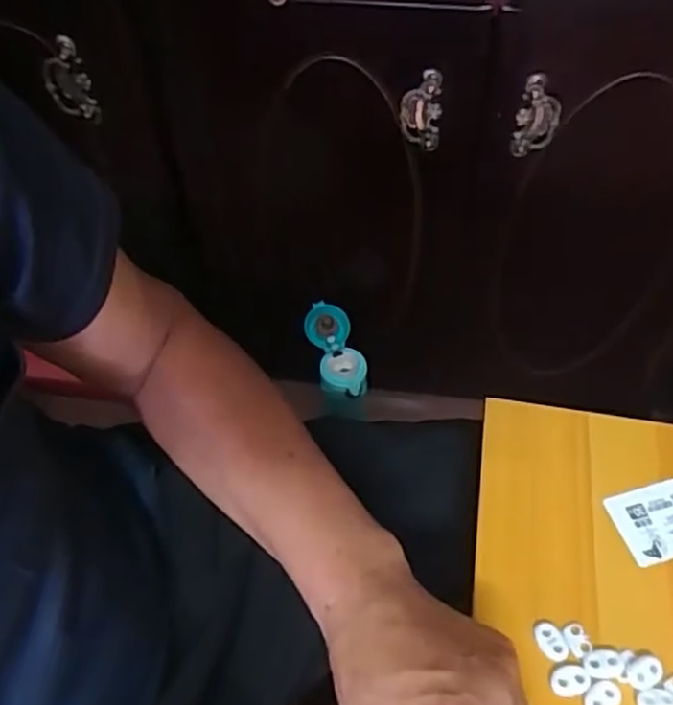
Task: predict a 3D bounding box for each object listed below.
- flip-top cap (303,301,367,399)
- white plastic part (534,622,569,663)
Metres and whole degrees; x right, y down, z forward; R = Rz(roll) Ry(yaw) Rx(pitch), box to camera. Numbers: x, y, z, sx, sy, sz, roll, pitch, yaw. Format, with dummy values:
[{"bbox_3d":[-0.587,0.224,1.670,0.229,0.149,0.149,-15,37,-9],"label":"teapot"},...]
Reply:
[{"bbox_3d":[-0.002,-0.002,0.900,0.060,0.030,0.129,-19,80,-13],"label":"flip-top cap"},{"bbox_3d":[0.128,0.172,0.403,0.015,0.004,0.024,-26,57,-17],"label":"white plastic part"}]

